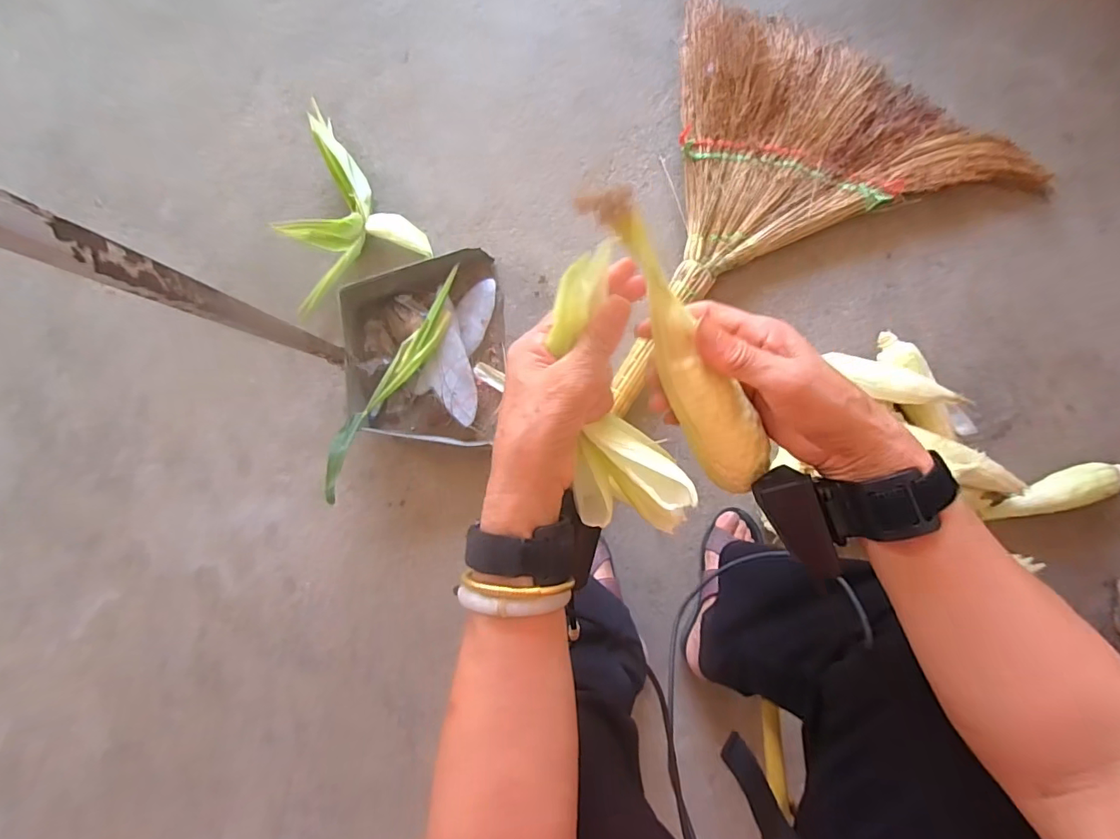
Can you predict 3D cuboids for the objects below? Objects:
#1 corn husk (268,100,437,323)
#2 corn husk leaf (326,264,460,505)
[{"bbox_3d":[-0.375,-0.340,0.795,0.219,0.069,0.272,-30,88,5],"label":"corn husk"},{"bbox_3d":[-0.253,-0.060,0.732,0.050,0.049,0.389,29,76,4],"label":"corn husk leaf"}]

